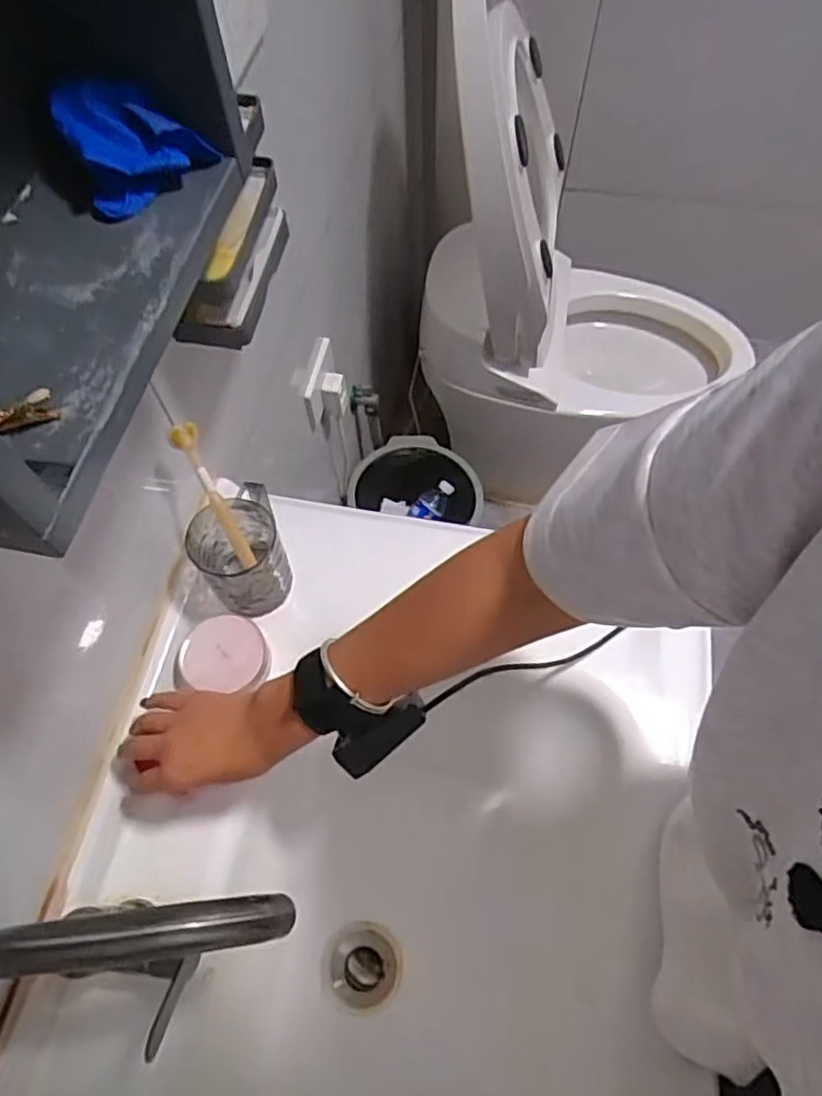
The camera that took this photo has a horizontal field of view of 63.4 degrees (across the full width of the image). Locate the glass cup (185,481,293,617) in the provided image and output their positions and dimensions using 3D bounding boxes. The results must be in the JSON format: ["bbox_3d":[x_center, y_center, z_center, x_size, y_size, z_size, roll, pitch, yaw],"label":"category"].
[{"bbox_3d":[-0.156,0.008,0.607,0.080,0.087,0.079,-1,62,1],"label":"glass cup"}]

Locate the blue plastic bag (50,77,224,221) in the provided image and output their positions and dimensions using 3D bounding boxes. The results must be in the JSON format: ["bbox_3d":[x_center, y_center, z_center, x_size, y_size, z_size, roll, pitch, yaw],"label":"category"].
[{"bbox_3d":[-0.138,-0.205,0.336,0.074,0.038,0.053,-23,64,-10],"label":"blue plastic bag"}]

